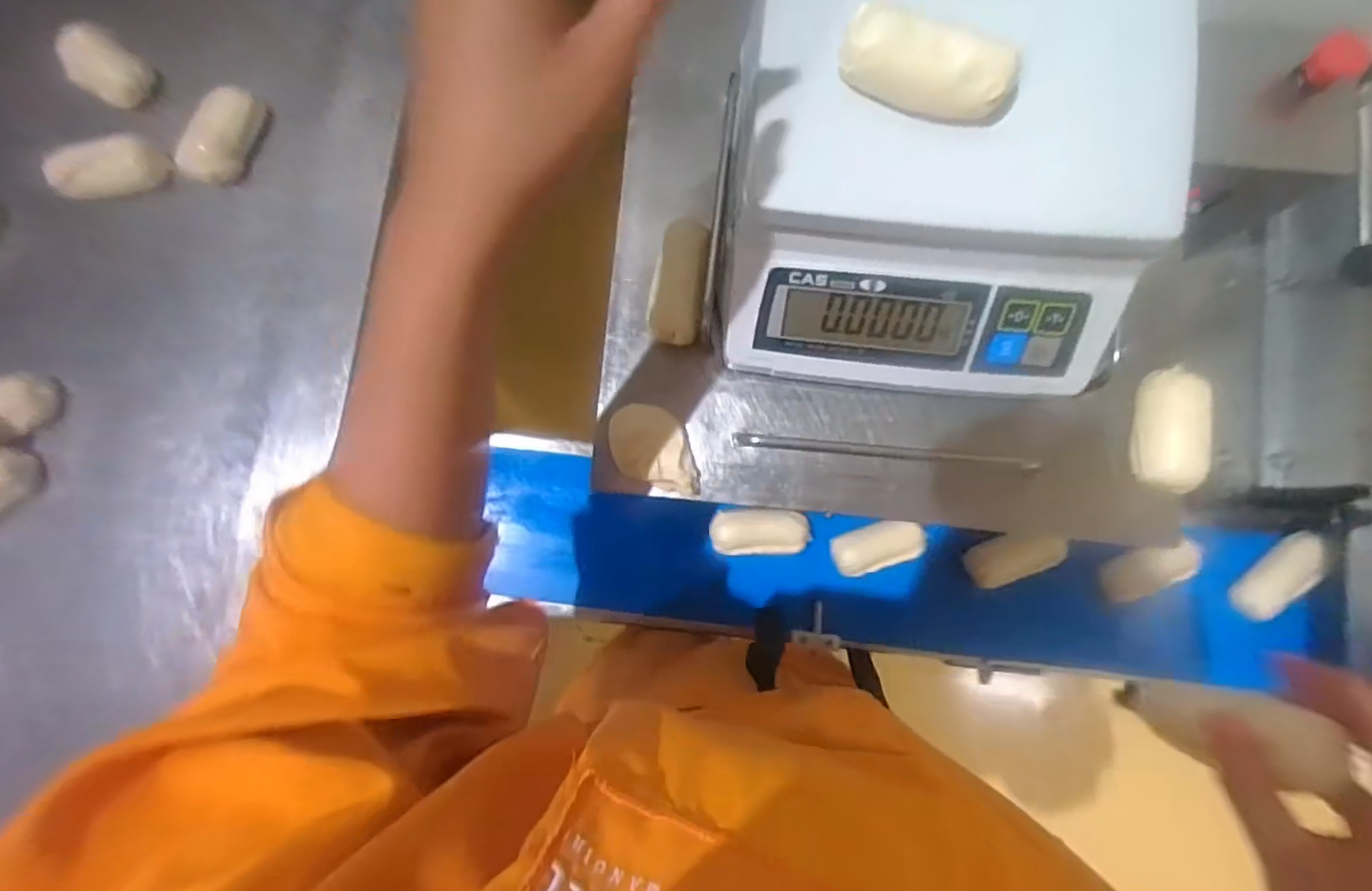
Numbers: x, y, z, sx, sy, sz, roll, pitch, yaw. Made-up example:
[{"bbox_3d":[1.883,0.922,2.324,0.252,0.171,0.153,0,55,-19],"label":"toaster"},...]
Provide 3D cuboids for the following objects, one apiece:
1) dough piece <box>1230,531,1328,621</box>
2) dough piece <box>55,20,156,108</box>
[{"bbox_3d":[0.593,0.131,0.616,0.029,0.036,0.100,44,87,6],"label":"dough piece"},{"bbox_3d":[-0.498,-0.325,0.532,0.038,0.056,0.052,36,86,5],"label":"dough piece"}]

